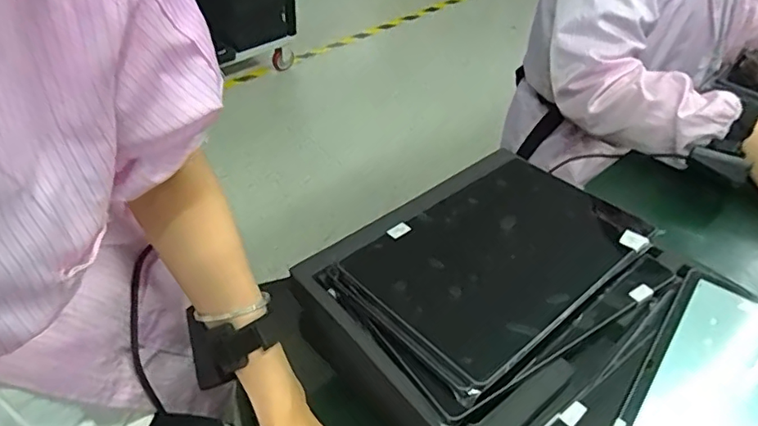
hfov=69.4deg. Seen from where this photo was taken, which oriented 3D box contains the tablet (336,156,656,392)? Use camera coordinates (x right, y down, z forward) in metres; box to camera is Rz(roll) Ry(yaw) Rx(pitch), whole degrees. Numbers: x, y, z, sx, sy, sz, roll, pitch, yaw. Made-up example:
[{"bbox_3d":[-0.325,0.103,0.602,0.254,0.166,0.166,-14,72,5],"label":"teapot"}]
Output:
[{"bbox_3d":[0.107,0.031,0.486,0.241,0.008,0.162,-30,47,-29],"label":"tablet"}]

